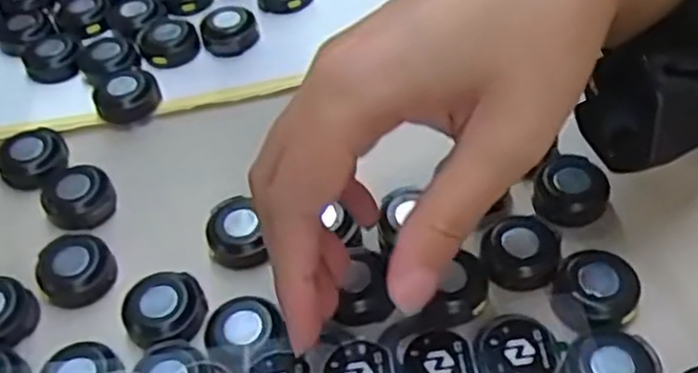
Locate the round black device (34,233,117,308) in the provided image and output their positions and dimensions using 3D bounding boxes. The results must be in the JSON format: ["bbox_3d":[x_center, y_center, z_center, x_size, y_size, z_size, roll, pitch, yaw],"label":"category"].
[{"bbox_3d":[-0.110,0.033,0.295,0.029,0.013,0.029,-3,50,4],"label":"round black device"}]

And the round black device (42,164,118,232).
[{"bbox_3d":[-0.117,0.004,0.317,0.028,0.012,0.031,-33,54,-20],"label":"round black device"}]

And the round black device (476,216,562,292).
[{"bbox_3d":[0.064,0.025,0.277,0.027,0.013,0.025,-3,50,4],"label":"round black device"}]

